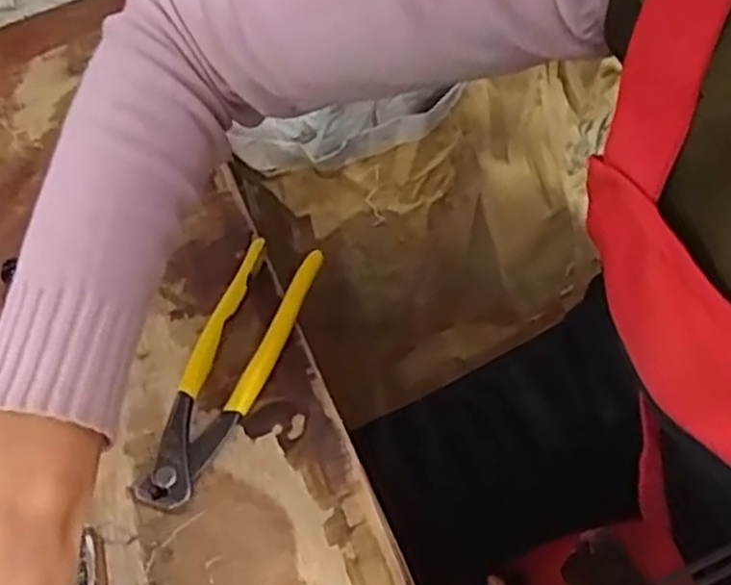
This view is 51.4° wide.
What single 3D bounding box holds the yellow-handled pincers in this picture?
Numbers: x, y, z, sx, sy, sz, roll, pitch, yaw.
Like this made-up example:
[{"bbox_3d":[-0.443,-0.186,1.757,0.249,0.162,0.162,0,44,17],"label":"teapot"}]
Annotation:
[{"bbox_3d":[-0.076,0.039,0.420,0.045,0.031,0.162,17,53,14],"label":"yellow-handled pincers"}]

